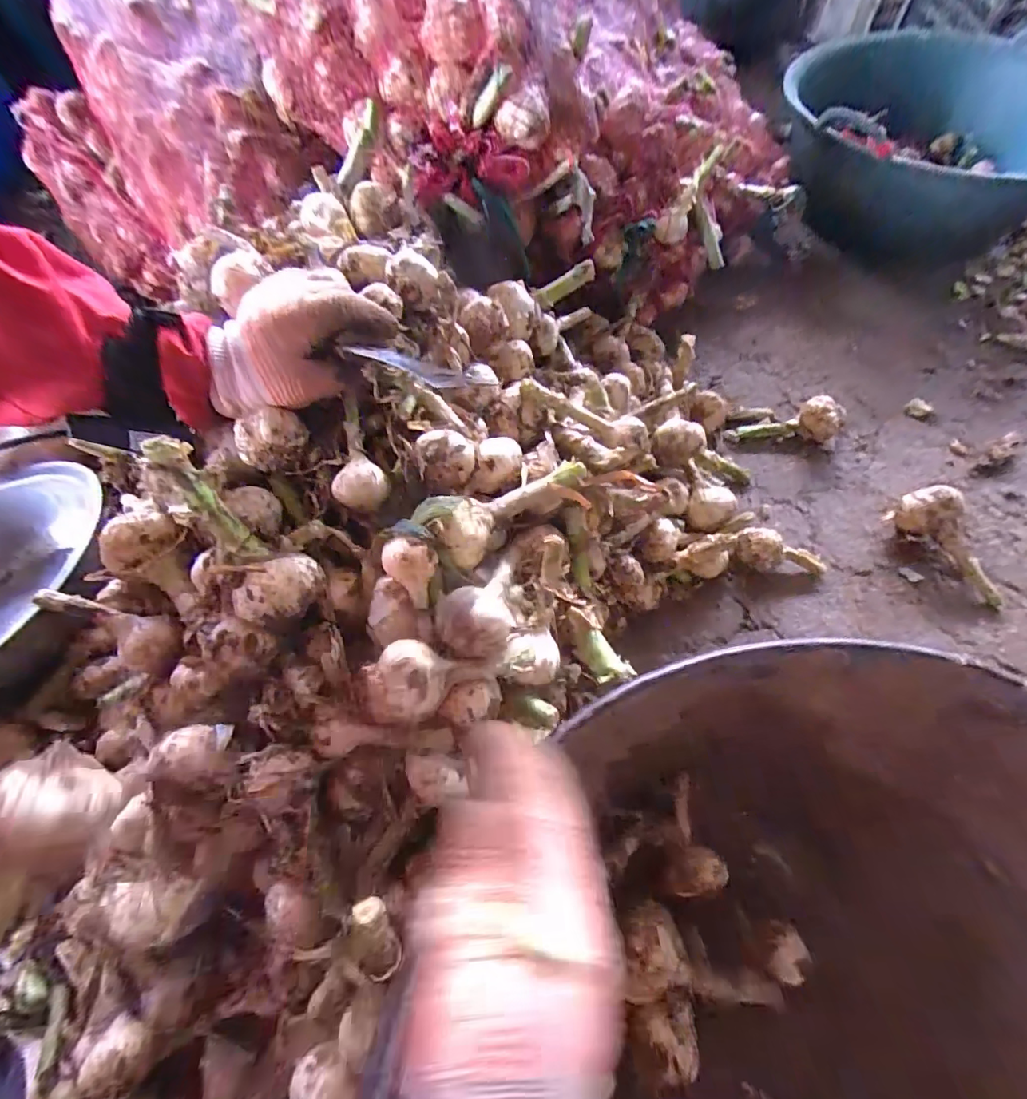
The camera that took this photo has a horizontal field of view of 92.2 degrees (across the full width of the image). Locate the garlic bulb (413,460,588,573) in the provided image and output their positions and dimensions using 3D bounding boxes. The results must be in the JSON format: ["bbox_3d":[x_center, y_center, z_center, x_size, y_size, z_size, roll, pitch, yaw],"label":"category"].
[{"bbox_3d":[-0.007,-0.036,0.378,0.141,0.049,0.054,-27,62,-28],"label":"garlic bulb"}]

